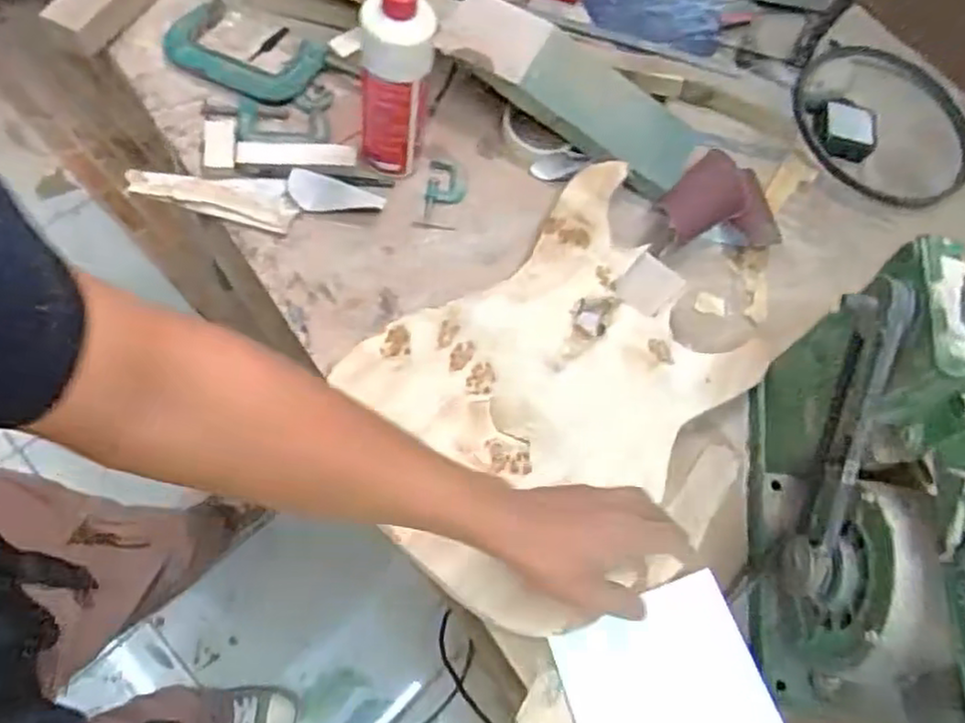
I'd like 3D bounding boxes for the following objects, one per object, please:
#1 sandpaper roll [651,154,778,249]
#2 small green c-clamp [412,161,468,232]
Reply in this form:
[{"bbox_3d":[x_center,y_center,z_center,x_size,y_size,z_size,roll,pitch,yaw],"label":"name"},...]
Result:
[{"bbox_3d":[0.252,-0.170,0.779,0.107,0.044,0.112,-10,68,-11],"label":"sandpaper roll"},{"bbox_3d":[-0.042,-0.177,0.759,0.044,0.010,0.084,15,65,0],"label":"small green c-clamp"}]

